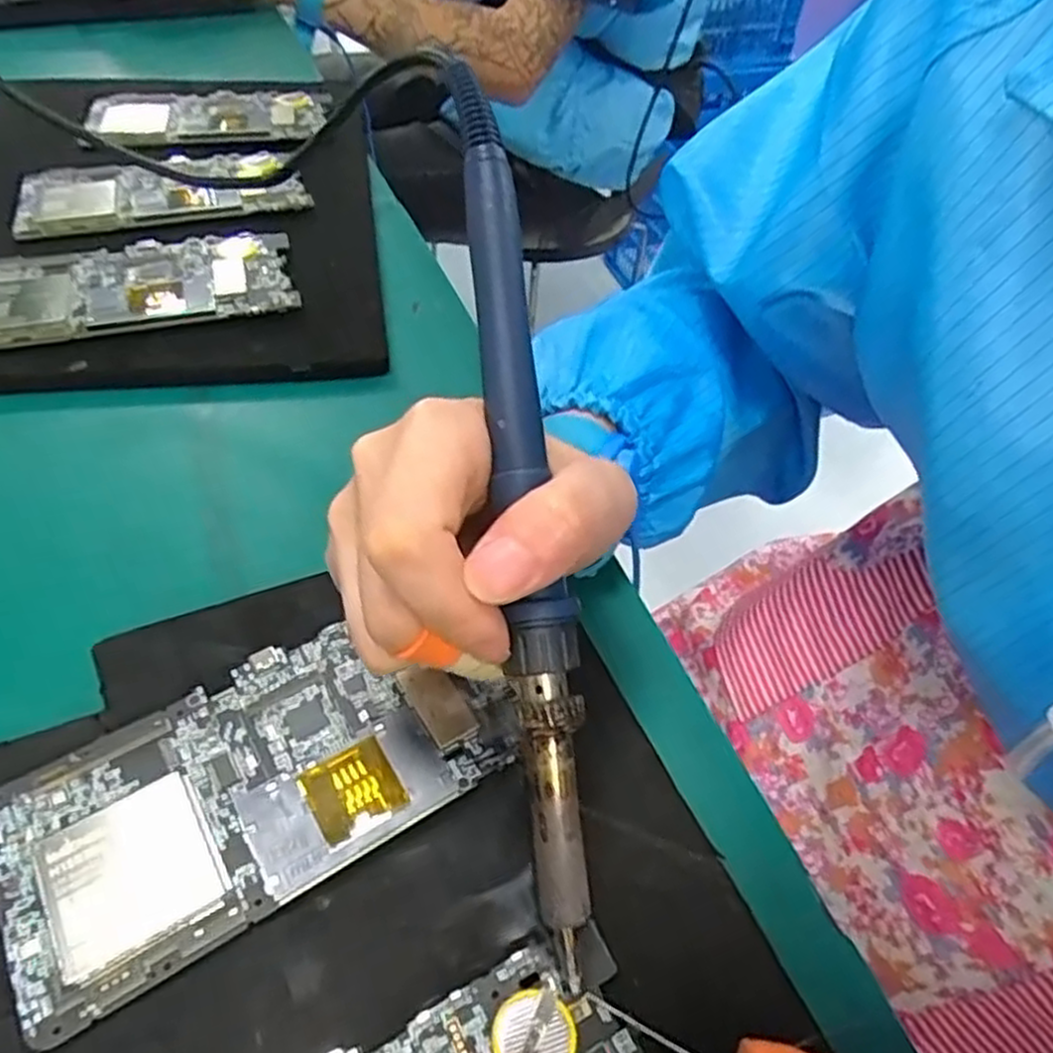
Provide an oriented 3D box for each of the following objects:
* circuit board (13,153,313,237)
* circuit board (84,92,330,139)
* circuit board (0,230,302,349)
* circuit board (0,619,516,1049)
[{"bbox_3d":[-0.210,-0.194,0.443,0.152,0.011,0.077,-14,52,-17],"label":"circuit board"},{"bbox_3d":[-0.214,-0.275,0.512,0.152,0.011,0.066,-5,50,-10],"label":"circuit board"},{"bbox_3d":[-0.201,-0.123,0.386,0.157,0.009,0.077,-11,51,-15],"label":"circuit board"},{"bbox_3d":[-0.079,0.074,0.226,0.139,0.009,0.072,-26,56,-25],"label":"circuit board"}]

